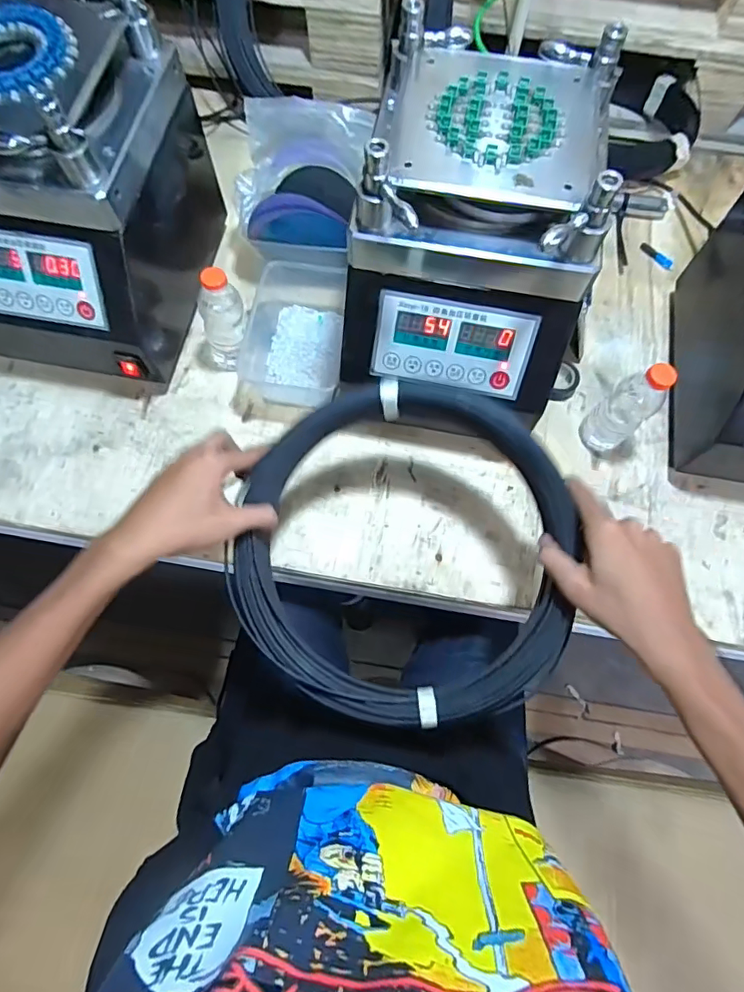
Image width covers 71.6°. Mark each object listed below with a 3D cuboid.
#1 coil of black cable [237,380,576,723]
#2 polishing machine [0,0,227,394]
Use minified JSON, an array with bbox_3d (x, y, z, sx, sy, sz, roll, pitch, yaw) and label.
[{"bbox_3d":[0.025,0.042,0.450,0.289,0.050,0.287,0,72,0],"label":"coil of black cable"},{"bbox_3d":[-0.343,-0.334,0.592,0.245,0.299,0.311,11,72,4],"label":"polishing machine"}]

